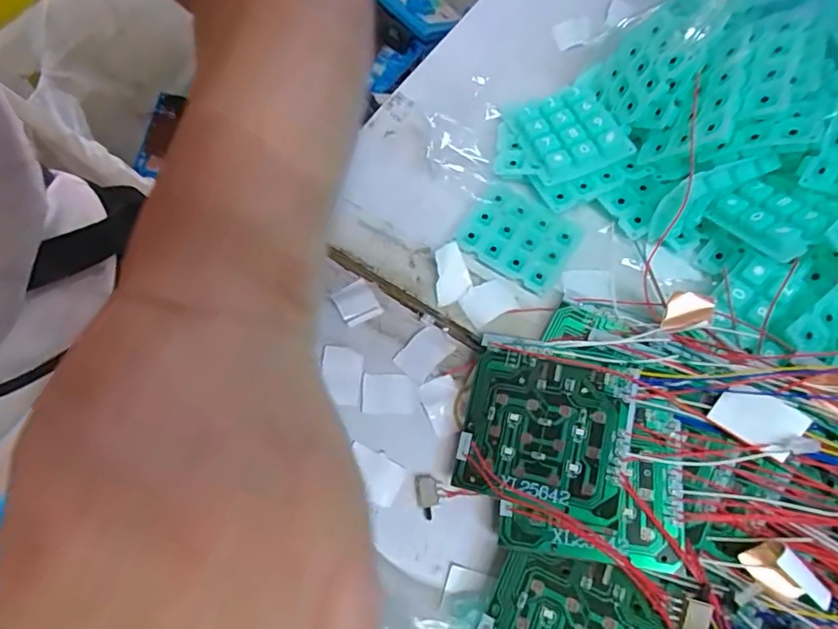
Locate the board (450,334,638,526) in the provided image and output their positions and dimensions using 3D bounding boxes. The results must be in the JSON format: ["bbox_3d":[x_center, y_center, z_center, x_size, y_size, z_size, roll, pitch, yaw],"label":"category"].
[{"bbox_3d":[0.056,0.048,0.236,0.070,0.004,0.070,7,73,24],"label":"board"}]

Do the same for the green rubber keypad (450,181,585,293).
[{"bbox_3d":[0.054,-0.042,0.286,0.059,0.006,0.046,31,70,10],"label":"green rubber keypad"}]

